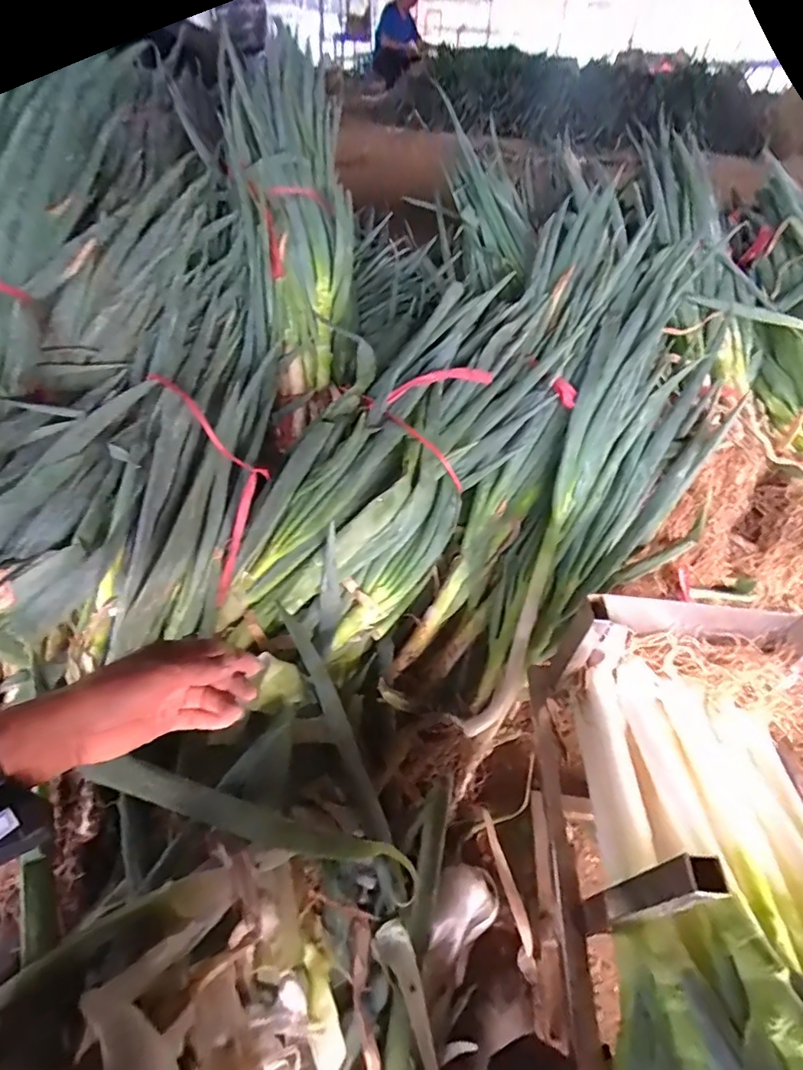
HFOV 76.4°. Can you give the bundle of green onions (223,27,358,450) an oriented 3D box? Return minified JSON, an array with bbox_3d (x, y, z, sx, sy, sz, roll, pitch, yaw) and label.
[{"bbox_3d":[-0.198,-0.558,0.969,0.204,0.142,0.719,-4,89,-7],"label":"bundle of green onions"}]

